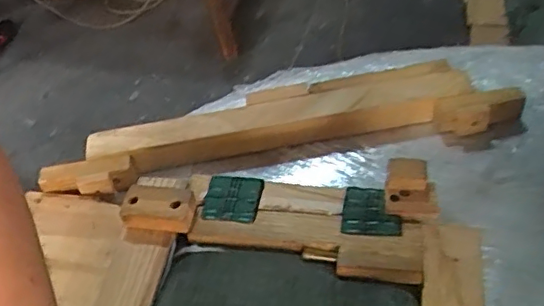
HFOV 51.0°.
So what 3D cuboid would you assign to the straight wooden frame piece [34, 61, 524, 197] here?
[{"bbox_3d":[0.010,-0.028,0.612,0.493,0.043,0.093,-10,48,-2],"label":"straight wooden frame piece"}]

